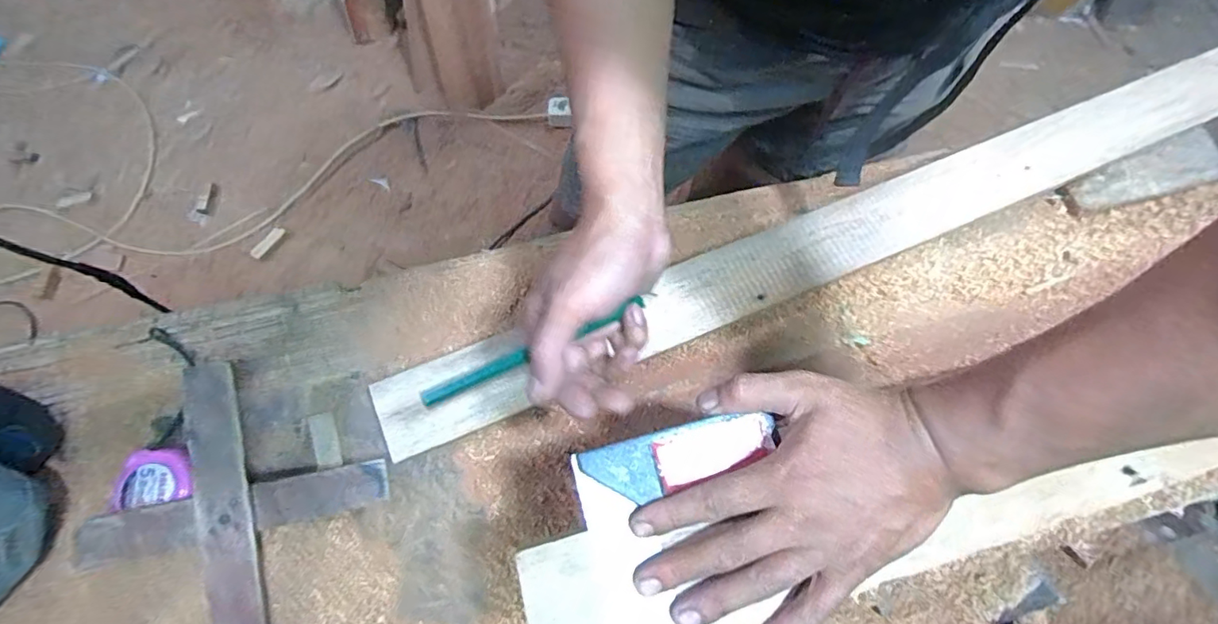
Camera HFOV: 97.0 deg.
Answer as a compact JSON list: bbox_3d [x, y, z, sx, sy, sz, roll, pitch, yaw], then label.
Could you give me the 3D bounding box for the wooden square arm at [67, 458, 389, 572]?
[{"bbox_3d":[-0.297,0.161,0.437,0.218,0.020,0.036,-9,75,-18],"label":"wooden square arm"}]

